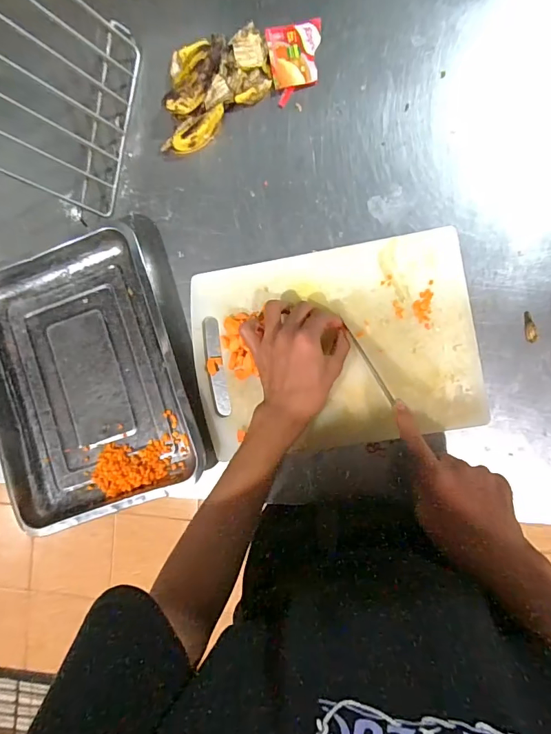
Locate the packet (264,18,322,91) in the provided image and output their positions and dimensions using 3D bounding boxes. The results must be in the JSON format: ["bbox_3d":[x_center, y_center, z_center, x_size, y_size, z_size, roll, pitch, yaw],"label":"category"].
[{"bbox_3d":[0.026,-0.403,0.532,0.068,0.006,0.077,-8,87,6],"label":"packet"}]

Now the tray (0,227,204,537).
[{"bbox_3d":[-0.247,0.012,0.535,0.264,0.040,0.349,-19,86,6],"label":"tray"}]

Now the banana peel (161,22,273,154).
[{"bbox_3d":[-0.081,-0.365,0.530,0.153,0.035,0.134,-15,86,6],"label":"banana peel"}]

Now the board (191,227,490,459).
[{"bbox_3d":[0.076,-0.026,0.506,0.318,0.014,0.238,-9,87,6],"label":"board"}]

